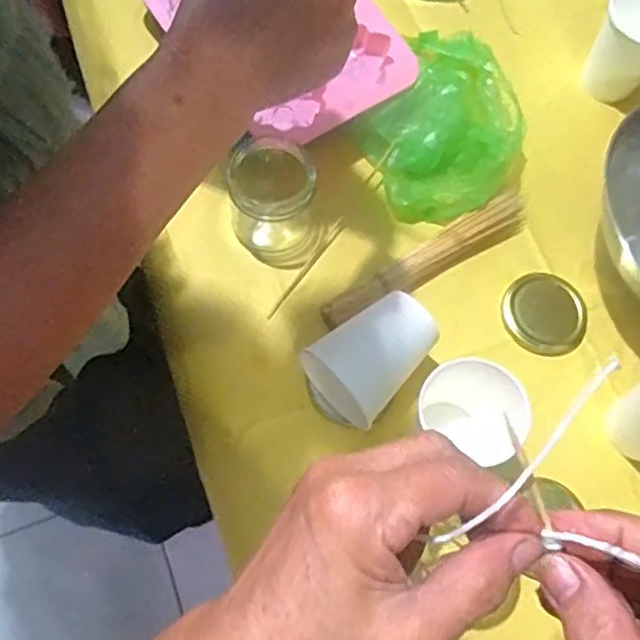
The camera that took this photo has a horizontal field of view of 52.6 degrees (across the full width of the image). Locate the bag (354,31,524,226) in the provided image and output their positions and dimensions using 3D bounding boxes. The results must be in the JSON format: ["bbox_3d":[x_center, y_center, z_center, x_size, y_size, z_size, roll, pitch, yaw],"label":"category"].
[{"bbox_3d":[0.113,-0.172,0.578,0.135,0.049,0.174,28,69,10],"label":"bag"}]

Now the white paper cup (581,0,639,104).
[{"bbox_3d":[0.285,-0.252,0.588,0.069,0.085,0.076,26,68,9],"label":"white paper cup"}]

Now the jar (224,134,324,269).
[{"bbox_3d":[-0.036,-0.095,0.531,0.068,0.075,0.079,-30,71,-14],"label":"jar"}]

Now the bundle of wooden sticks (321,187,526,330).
[{"bbox_3d":[0.091,-0.049,0.542,0.200,0.027,0.028,-31,71,-14],"label":"bundle of wooden sticks"}]

